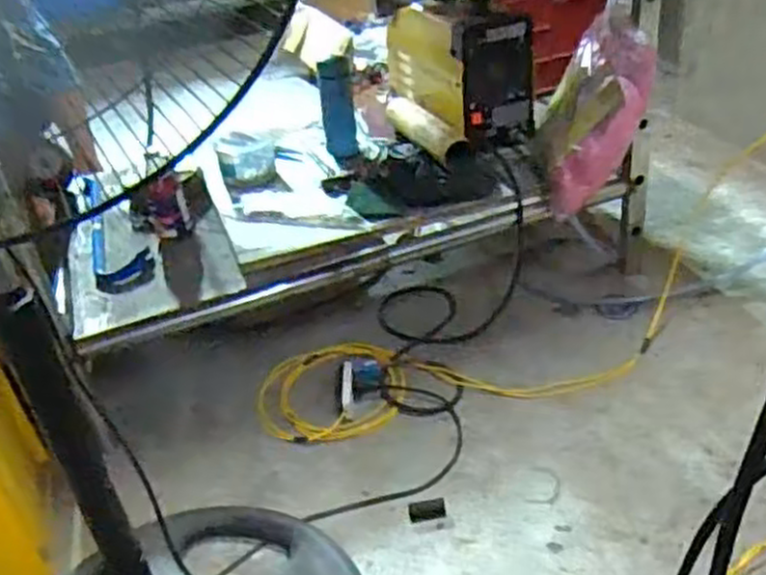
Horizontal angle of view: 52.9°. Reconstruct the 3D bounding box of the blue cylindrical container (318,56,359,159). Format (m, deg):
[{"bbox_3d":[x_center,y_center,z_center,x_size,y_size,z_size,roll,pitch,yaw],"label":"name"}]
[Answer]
[{"bbox_3d":[-0.090,-0.362,1.565,0.064,0.204,0.064,-6,10,-1],"label":"blue cylindrical container"}]

